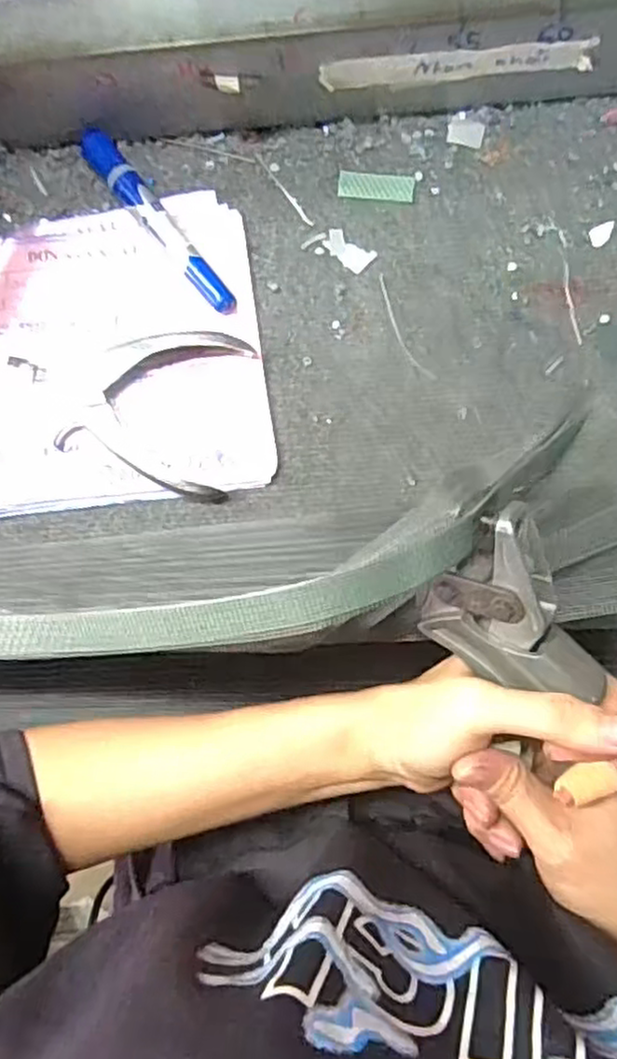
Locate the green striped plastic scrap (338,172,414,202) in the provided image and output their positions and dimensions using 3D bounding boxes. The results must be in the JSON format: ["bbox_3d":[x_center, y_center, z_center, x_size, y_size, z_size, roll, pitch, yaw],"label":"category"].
[{"bbox_3d":[0.042,-0.213,0.433,0.046,0.004,0.016,5,88,1],"label":"green striped plastic scrap"}]

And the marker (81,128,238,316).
[{"bbox_3d":[-0.090,-0.186,0.426,0.018,0.017,0.134,-39,88,0],"label":"marker"}]

